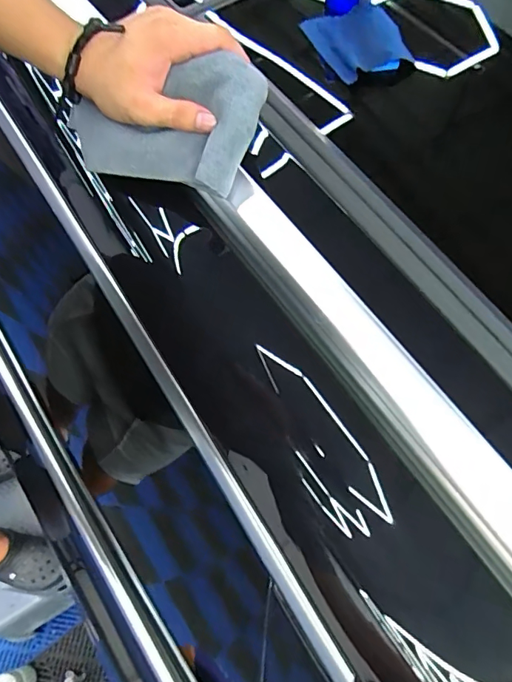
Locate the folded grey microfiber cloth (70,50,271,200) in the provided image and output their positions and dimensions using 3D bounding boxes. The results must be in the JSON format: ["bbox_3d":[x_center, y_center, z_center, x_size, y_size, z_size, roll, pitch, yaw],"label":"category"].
[{"bbox_3d":[-0.076,-0.182,0.396,0.173,0.035,0.098,17,98,22],"label":"folded grey microfiber cloth"}]

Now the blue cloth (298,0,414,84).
[{"bbox_3d":[0.100,-0.307,0.486,0.082,0.017,0.093,-21,67,7],"label":"blue cloth"}]

